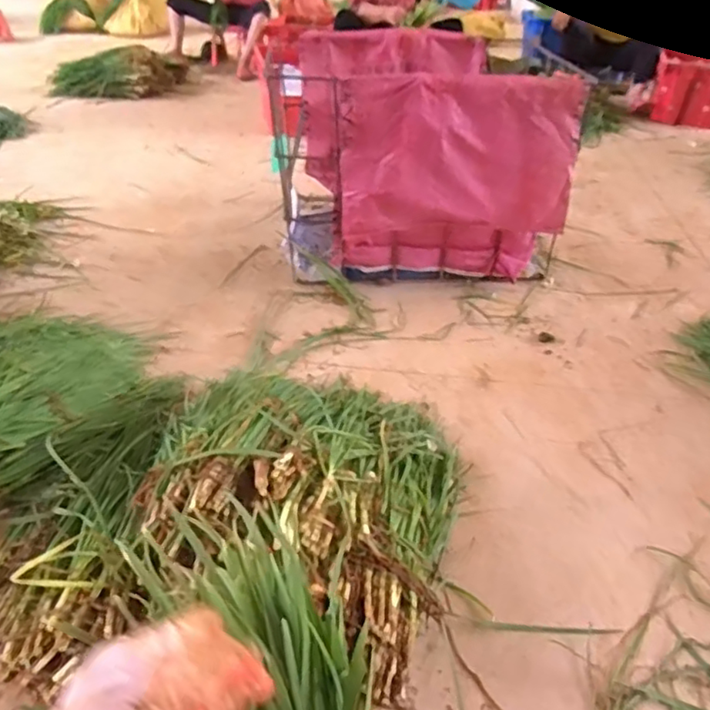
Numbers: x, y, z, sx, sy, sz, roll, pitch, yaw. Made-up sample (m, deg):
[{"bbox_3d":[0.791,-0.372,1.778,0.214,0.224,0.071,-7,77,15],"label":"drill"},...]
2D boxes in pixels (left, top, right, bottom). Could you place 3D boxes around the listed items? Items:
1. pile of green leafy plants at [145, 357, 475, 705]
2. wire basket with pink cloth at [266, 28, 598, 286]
[{"bbox_3d":[-0.027,0.175,1.023,0.402,0.248,0.611,10,36,12],"label":"pile of green leafy plants"},{"bbox_3d":[0.181,-0.583,1.793,0.745,0.531,0.629,1,35,-1],"label":"wire basket with pink cloth"}]

